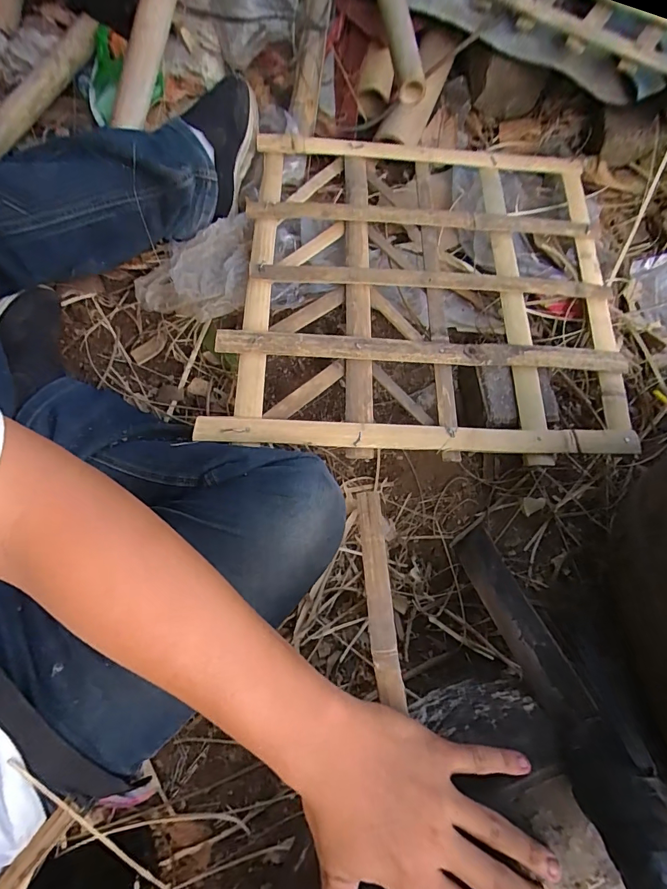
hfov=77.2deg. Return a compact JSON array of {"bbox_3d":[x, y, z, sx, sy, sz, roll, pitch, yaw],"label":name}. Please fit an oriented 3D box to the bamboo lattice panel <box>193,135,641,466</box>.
[{"bbox_3d":[0.135,-0.235,0.593,0.541,0.040,0.561,5,64,-5],"label":"bamboo lattice panel"}]

